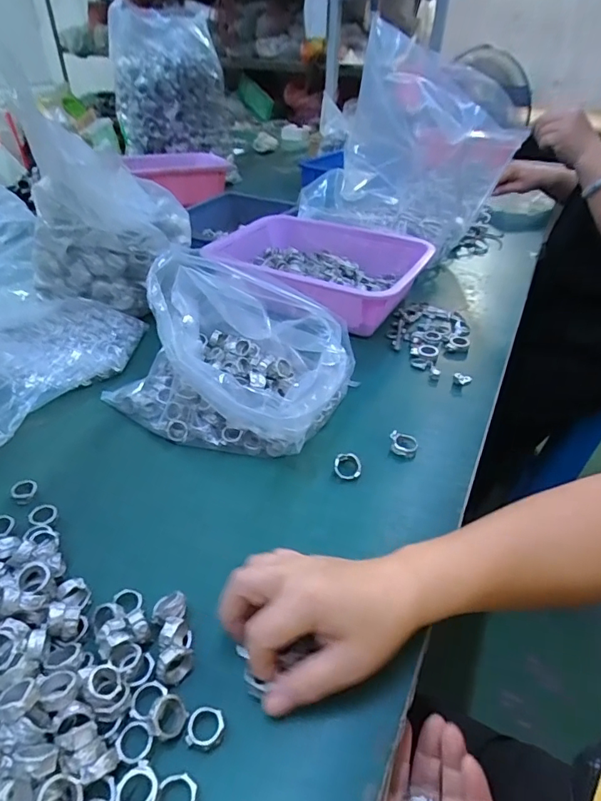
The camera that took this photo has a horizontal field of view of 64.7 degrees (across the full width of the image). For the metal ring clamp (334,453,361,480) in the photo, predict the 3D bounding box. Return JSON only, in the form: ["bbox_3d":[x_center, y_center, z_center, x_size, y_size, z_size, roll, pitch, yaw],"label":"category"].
[{"bbox_3d":[0.045,0.062,0.452,0.025,0.012,0.024,8,39,6],"label":"metal ring clamp"}]

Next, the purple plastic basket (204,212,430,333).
[{"bbox_3d":[0.029,-0.201,0.721,0.311,0.082,0.215,24,43,24],"label":"purple plastic basket"}]

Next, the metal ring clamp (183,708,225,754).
[{"bbox_3d":[-0.056,0.194,0.281,0.022,0.004,0.022,2,39,-2],"label":"metal ring clamp"}]

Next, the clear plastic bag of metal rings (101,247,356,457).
[{"bbox_3d":[-0.071,-0.054,0.498,0.254,0.122,0.173,18,41,18],"label":"clear plastic bag of metal rings"}]

